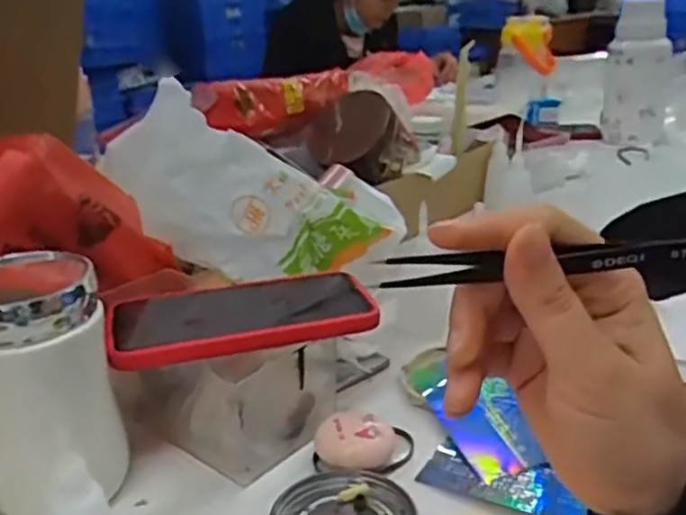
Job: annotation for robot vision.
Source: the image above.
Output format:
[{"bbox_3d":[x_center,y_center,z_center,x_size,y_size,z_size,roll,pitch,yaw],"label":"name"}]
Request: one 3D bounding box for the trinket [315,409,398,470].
[{"bbox_3d":[0.008,0.114,0.442,0.049,0.021,0.039,1,22,5],"label":"trinket"}]

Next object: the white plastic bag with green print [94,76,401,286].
[{"bbox_3d":[-0.067,-0.039,0.557,0.223,0.116,0.041,19,17,-15],"label":"white plastic bag with green print"}]

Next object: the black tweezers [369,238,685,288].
[{"bbox_3d":[0.069,0.001,0.254,0.121,0.012,0.008,-4,19,21],"label":"black tweezers"}]

